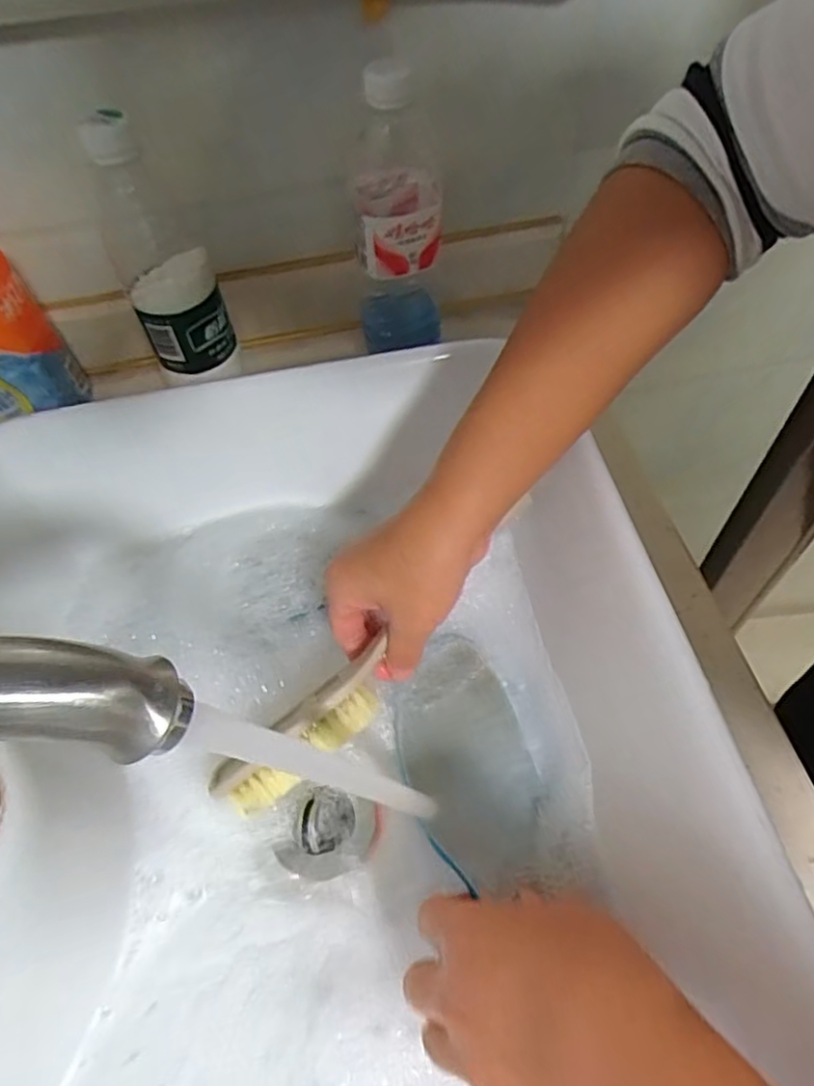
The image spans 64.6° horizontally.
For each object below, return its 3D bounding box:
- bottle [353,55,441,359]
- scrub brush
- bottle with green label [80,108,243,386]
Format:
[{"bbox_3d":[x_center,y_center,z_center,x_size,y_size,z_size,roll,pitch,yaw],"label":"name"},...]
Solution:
[{"bbox_3d":[-0.008,-0.247,0.485,0.062,0.192,0.076,-1,55,3],"label":"bottle"},{"bbox_3d":[-0.052,0.097,0.341,0.113,0.026,0.038,-40,61,-10],"label":"scrub brush"},{"bbox_3d":[-0.169,-0.196,0.445,0.060,0.181,0.051,-24,57,-12],"label":"bottle with green label"}]

